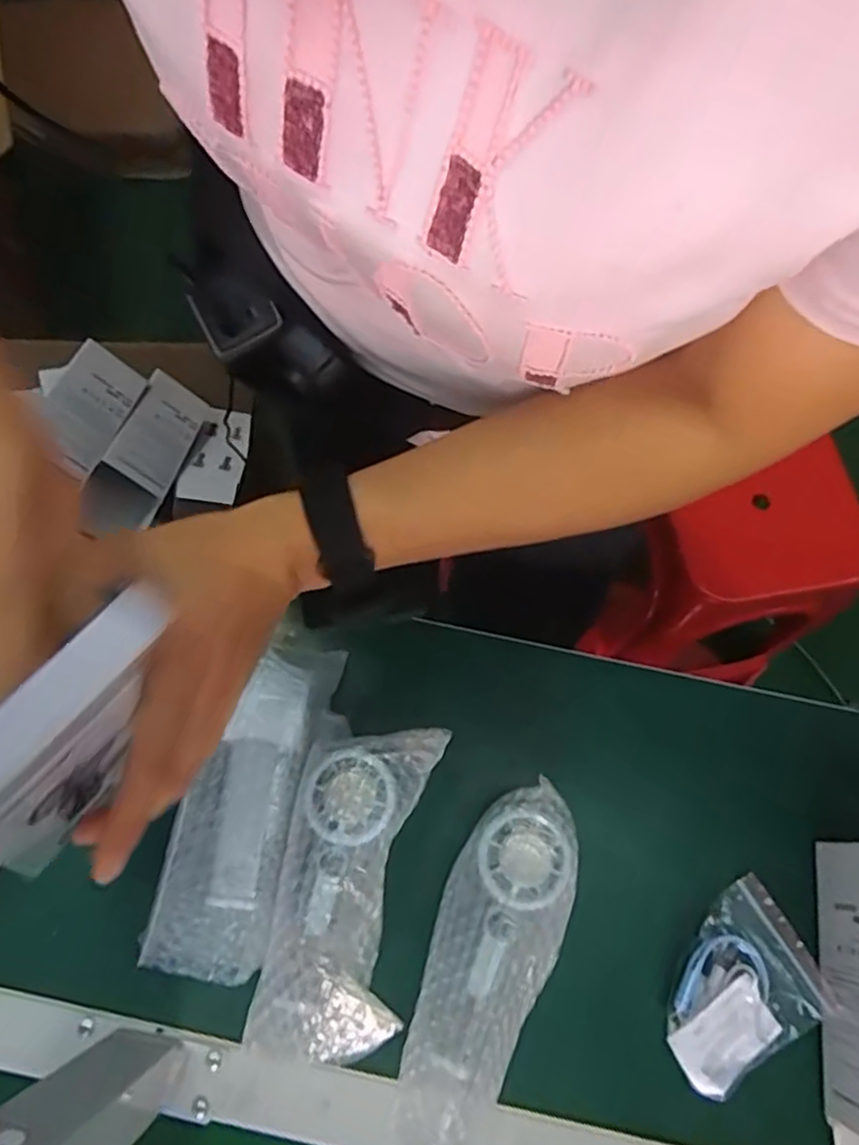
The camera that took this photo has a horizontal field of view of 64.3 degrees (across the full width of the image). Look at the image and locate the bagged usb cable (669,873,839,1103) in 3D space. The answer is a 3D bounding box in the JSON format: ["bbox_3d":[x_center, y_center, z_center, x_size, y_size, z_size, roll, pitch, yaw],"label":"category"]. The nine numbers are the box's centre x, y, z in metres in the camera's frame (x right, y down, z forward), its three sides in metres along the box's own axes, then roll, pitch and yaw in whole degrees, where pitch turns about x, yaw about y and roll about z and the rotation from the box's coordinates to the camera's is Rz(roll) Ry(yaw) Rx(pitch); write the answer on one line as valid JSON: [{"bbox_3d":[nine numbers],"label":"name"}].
[{"bbox_3d":[0.199,0.272,0.453,0.114,0.022,0.084,-29,73,-13],"label":"bagged usb cable"}]

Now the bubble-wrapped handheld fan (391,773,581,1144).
[{"bbox_3d":[0.033,0.231,0.416,0.069,0.089,0.196,26,71,7],"label":"bubble-wrapped handheld fan"}]

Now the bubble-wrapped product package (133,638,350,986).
[{"bbox_3d":[-0.116,0.156,0.448,0.082,0.052,0.195,18,70,4],"label":"bubble-wrapped product package"}]

